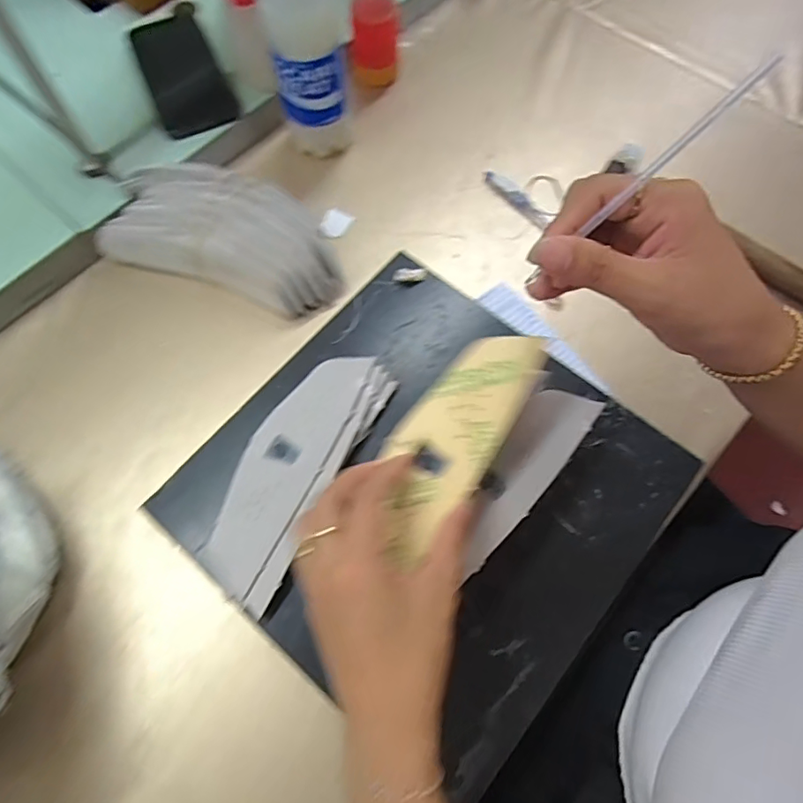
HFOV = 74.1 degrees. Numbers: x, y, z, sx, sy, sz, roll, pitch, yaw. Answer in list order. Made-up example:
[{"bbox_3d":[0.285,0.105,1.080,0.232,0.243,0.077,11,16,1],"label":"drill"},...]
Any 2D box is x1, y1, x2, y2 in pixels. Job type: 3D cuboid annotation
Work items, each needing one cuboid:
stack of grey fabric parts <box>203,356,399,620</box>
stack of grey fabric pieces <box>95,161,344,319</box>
[{"bbox_3d":[-0.078,0.046,0.389,0.067,0.017,0.193,26,72,10],"label":"stack of grey fabric parts"},{"bbox_3d":[-0.155,-0.148,0.473,0.212,0.054,0.095,20,72,6],"label":"stack of grey fabric pieces"}]

